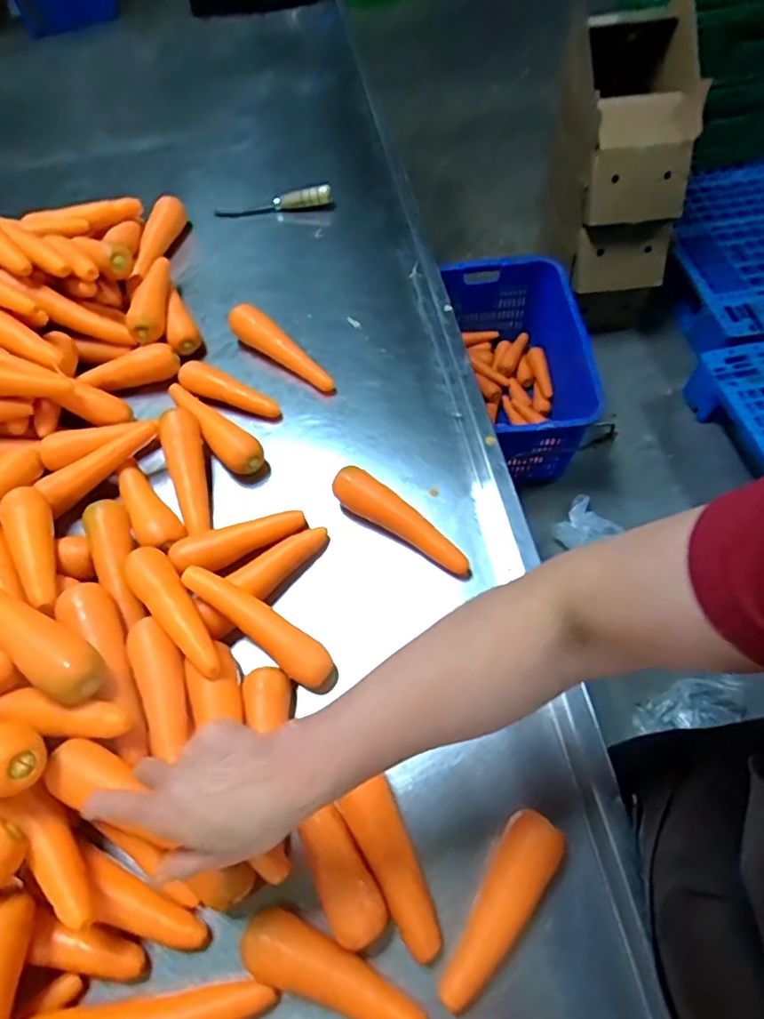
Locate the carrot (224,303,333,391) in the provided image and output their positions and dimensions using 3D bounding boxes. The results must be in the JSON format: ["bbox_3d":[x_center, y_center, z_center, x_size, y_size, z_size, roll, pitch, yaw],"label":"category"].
[{"bbox_3d":[-0.137,-0.213,0.755,0.177,0.050,0.036,37,69,23],"label":"carrot"}]

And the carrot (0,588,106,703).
[{"bbox_3d":[-0.318,0.113,0.514,0.177,0.042,0.048,29,66,20],"label":"carrot"}]

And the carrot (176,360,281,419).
[{"bbox_3d":[-0.198,-0.151,0.730,0.140,0.033,0.037,24,64,17],"label":"carrot"}]

